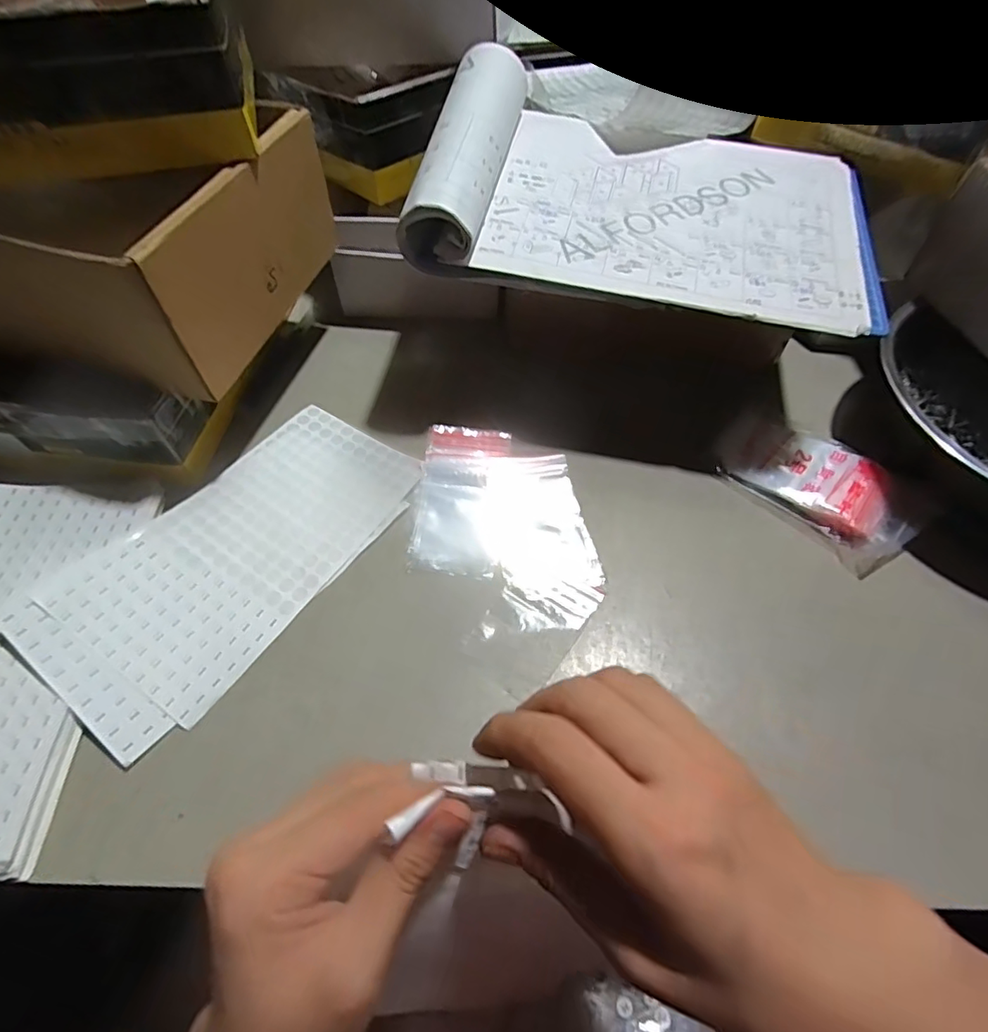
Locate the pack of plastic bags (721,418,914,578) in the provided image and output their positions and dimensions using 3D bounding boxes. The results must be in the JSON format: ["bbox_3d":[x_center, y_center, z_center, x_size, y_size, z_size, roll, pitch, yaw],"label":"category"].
[{"bbox_3d":[0.241,-0.028,0.402,0.080,0.021,0.140,-36,63,-24],"label":"pack of plastic bags"}]

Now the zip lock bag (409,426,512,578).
[{"bbox_3d":[-0.025,-0.015,0.399,0.062,0.020,0.120,6,55,2],"label":"zip lock bag"}]

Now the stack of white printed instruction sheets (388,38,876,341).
[{"bbox_3d":[0.117,-0.240,0.386,0.312,0.063,0.207,10,55,5],"label":"stack of white printed instruction sheets"}]

